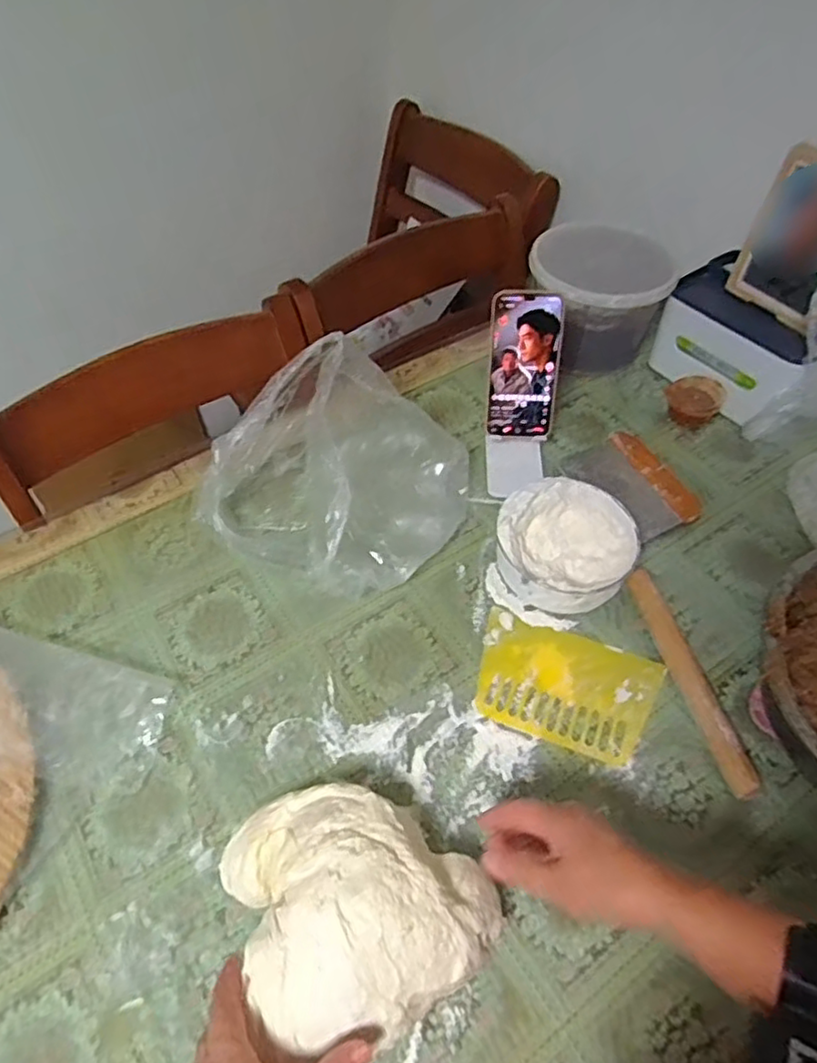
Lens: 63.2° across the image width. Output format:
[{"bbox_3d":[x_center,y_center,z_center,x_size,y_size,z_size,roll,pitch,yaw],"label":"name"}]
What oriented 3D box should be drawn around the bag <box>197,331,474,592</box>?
[{"bbox_3d":[-0.068,-0.078,0.701,0.229,0.194,0.229,26,56,20],"label":"bag"}]

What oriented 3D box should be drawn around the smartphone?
[{"bbox_3d":[0.128,-0.182,0.739,0.077,0.163,0.013,-3,31,-2],"label":"smartphone"}]

